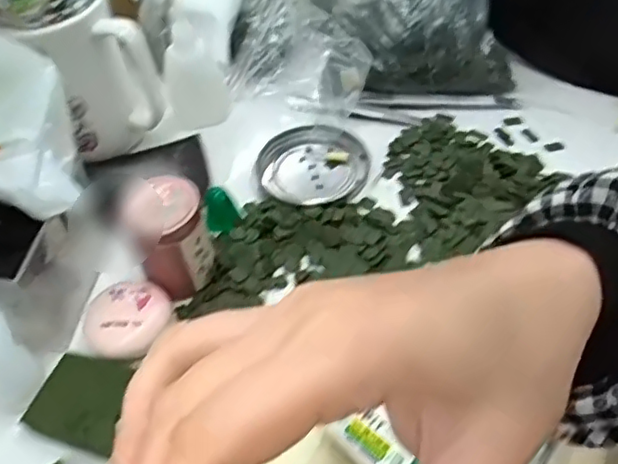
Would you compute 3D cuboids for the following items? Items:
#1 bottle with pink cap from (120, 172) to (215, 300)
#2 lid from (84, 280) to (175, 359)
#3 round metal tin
[{"bbox_3d":[-0.081,0.002,0.362,0.042,0.060,0.041,-4,48,4],"label":"bottle with pink cap"},{"bbox_3d":[-0.103,0.049,0.355,0.046,0.018,0.047,-4,48,4],"label":"lid"},{"bbox_3d":[0.002,-0.048,0.446,0.077,0.014,0.074,30,58,29],"label":"round metal tin"}]

